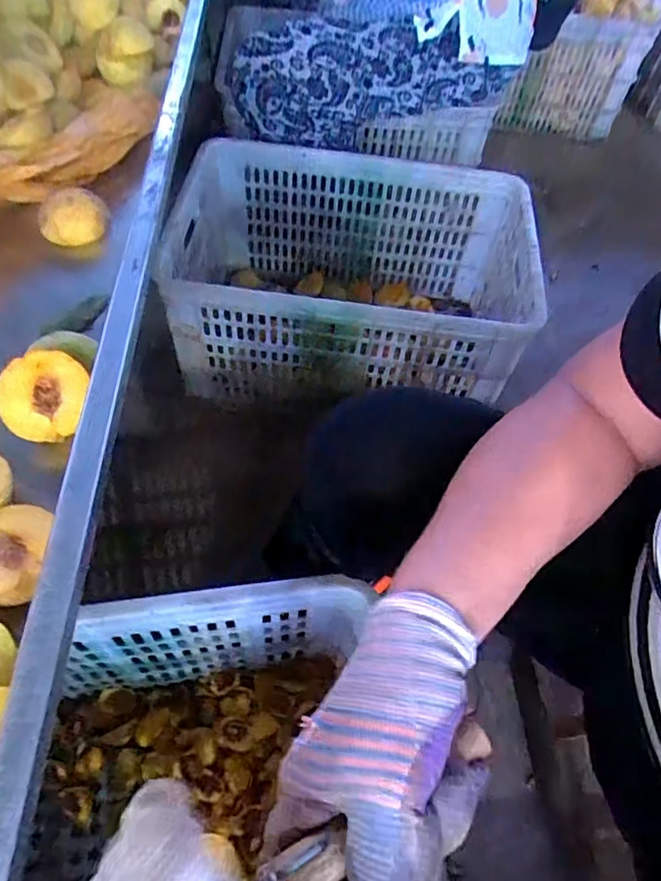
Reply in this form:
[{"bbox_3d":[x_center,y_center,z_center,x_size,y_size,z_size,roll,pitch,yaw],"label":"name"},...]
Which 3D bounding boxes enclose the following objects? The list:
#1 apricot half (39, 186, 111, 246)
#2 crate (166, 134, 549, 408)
[{"bbox_3d":[-0.255,-0.222,0.565,0.064,0.052,0.023,-19,17,-9],"label":"apricot half"},{"bbox_3d":[0.037,-0.244,0.926,0.535,0.268,0.358,6,57,0],"label":"crate"}]

